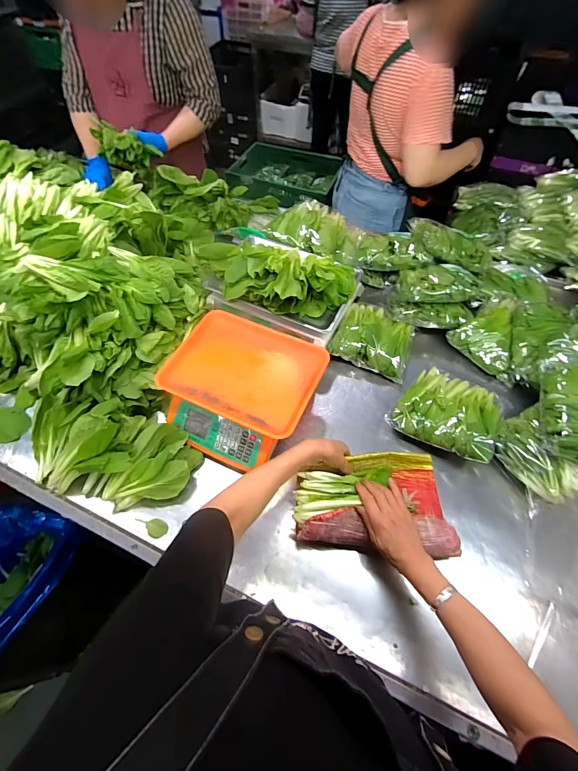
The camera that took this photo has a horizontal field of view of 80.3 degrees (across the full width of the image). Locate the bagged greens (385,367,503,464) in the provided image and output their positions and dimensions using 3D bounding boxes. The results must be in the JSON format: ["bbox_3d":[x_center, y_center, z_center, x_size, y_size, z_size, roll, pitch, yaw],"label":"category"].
[{"bbox_3d":[0.342,0.046,0.722,0.196,0.060,0.191,32,62,18],"label":"bagged greens"}]

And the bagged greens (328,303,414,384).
[{"bbox_3d":[0.215,-0.120,0.850,0.181,0.051,0.172,21,60,12],"label":"bagged greens"}]

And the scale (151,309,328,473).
[{"bbox_3d":[-0.100,0.004,0.729,0.300,0.104,0.288,21,60,12],"label":"scale"}]

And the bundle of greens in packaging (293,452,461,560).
[{"bbox_3d":[0.152,0.201,0.623,0.275,0.073,0.174,5,58,2],"label":"bundle of greens in packaging"}]

